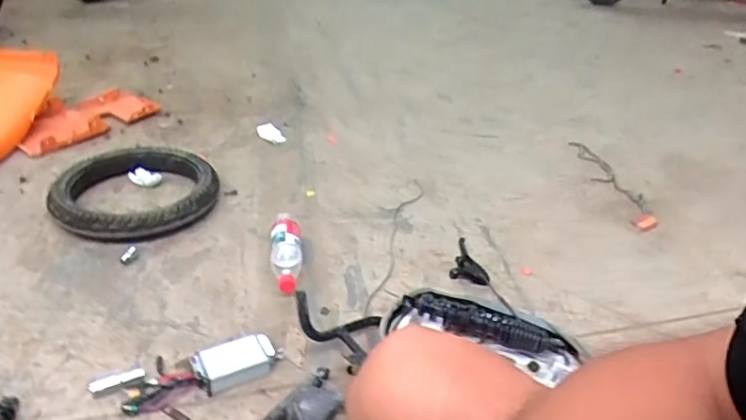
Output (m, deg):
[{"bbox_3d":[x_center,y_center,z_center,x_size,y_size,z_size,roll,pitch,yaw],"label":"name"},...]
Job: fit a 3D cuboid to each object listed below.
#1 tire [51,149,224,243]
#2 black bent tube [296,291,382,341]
[{"bbox_3d":[-0.518,-0.048,1.213,0.343,0.076,0.297,-8,34,-21],"label":"tire"},{"bbox_3d":[-0.061,0.189,0.955,0.177,0.065,0.058,15,22,-42],"label":"black bent tube"}]

